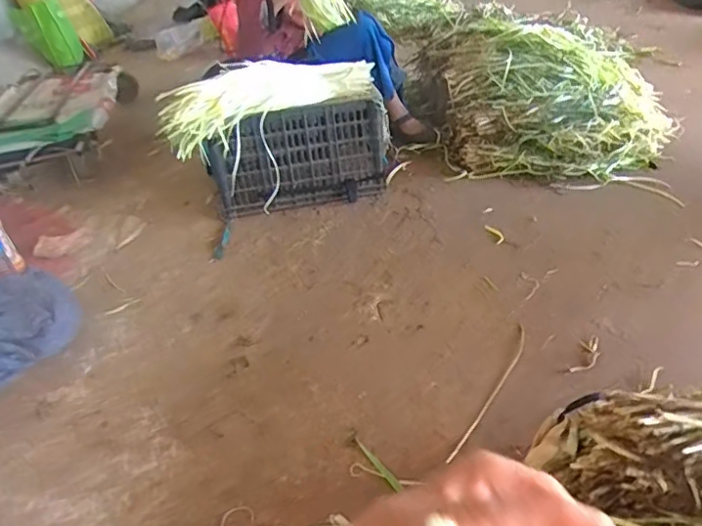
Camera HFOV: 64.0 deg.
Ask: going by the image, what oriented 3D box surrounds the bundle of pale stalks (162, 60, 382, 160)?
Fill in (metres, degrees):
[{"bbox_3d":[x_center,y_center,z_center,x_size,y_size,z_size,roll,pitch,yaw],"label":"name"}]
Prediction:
[{"bbox_3d":[-0.213,-0.449,1.501,0.592,0.148,0.143,-25,39,-24],"label":"bundle of pale stalks"}]

